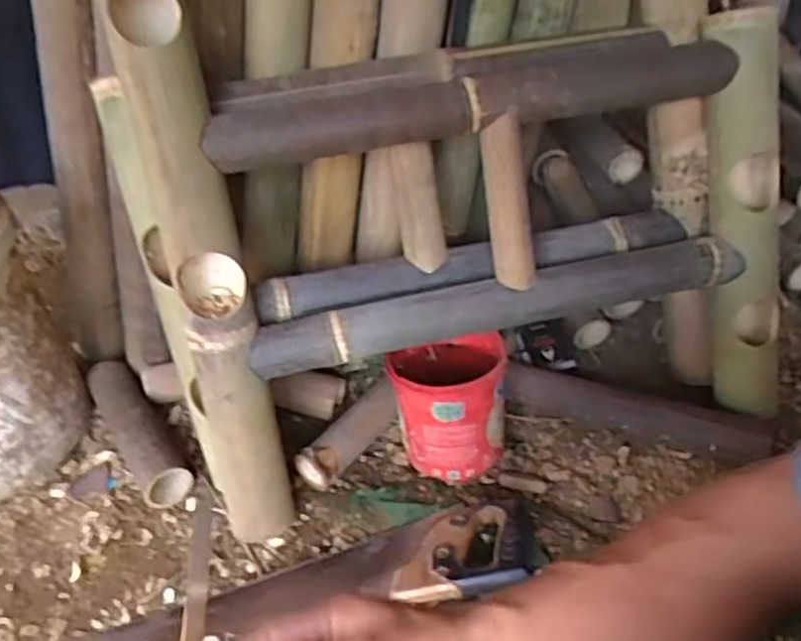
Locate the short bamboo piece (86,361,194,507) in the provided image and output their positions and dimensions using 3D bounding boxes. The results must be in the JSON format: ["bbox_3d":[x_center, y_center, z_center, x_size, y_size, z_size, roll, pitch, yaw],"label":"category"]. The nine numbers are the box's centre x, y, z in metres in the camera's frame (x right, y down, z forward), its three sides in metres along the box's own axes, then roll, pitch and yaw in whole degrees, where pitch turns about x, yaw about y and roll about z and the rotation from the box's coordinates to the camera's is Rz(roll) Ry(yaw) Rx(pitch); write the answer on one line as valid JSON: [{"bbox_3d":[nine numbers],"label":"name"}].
[{"bbox_3d":[-0.357,0.148,0.956,0.064,0.065,0.252,-27,43,-26],"label":"short bamboo piece"}]

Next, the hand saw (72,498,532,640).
[{"bbox_3d":[-0.105,0.292,0.746,0.493,0.065,0.122,-12,38,-9],"label":"hand saw"}]

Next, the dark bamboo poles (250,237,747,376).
[{"bbox_3d":[0.122,-0.021,0.810,0.577,0.049,0.040,-11,38,-8],"label":"dark bamboo poles"}]

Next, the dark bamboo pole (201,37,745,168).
[{"bbox_3d":[0.093,-0.240,0.774,0.597,0.058,0.080,-11,38,-8],"label":"dark bamboo pole"}]

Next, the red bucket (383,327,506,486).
[{"bbox_3d":[0.064,0.097,0.879,0.145,0.146,0.131,-11,38,-8],"label":"red bucket"}]

